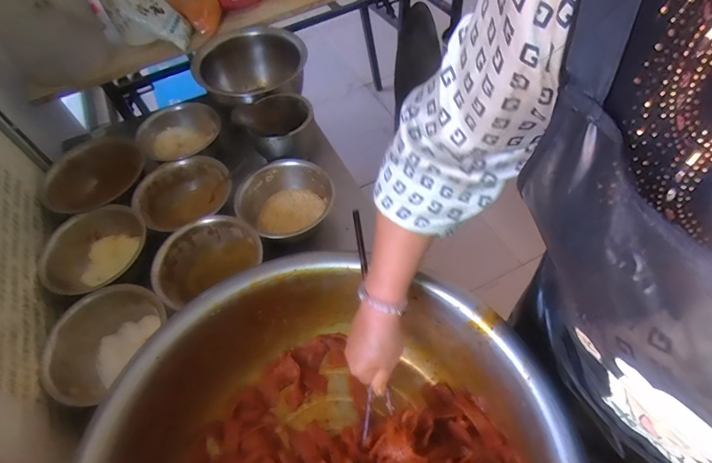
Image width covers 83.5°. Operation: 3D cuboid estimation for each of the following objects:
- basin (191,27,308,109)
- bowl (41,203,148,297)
[{"bbox_3d":[-0.245,-0.368,1.001,0.261,0.147,0.275,-2,56,3],"label":"basin"},{"bbox_3d":[-0.488,0.056,0.769,0.180,0.086,0.185,-2,56,3],"label":"bowl"}]

